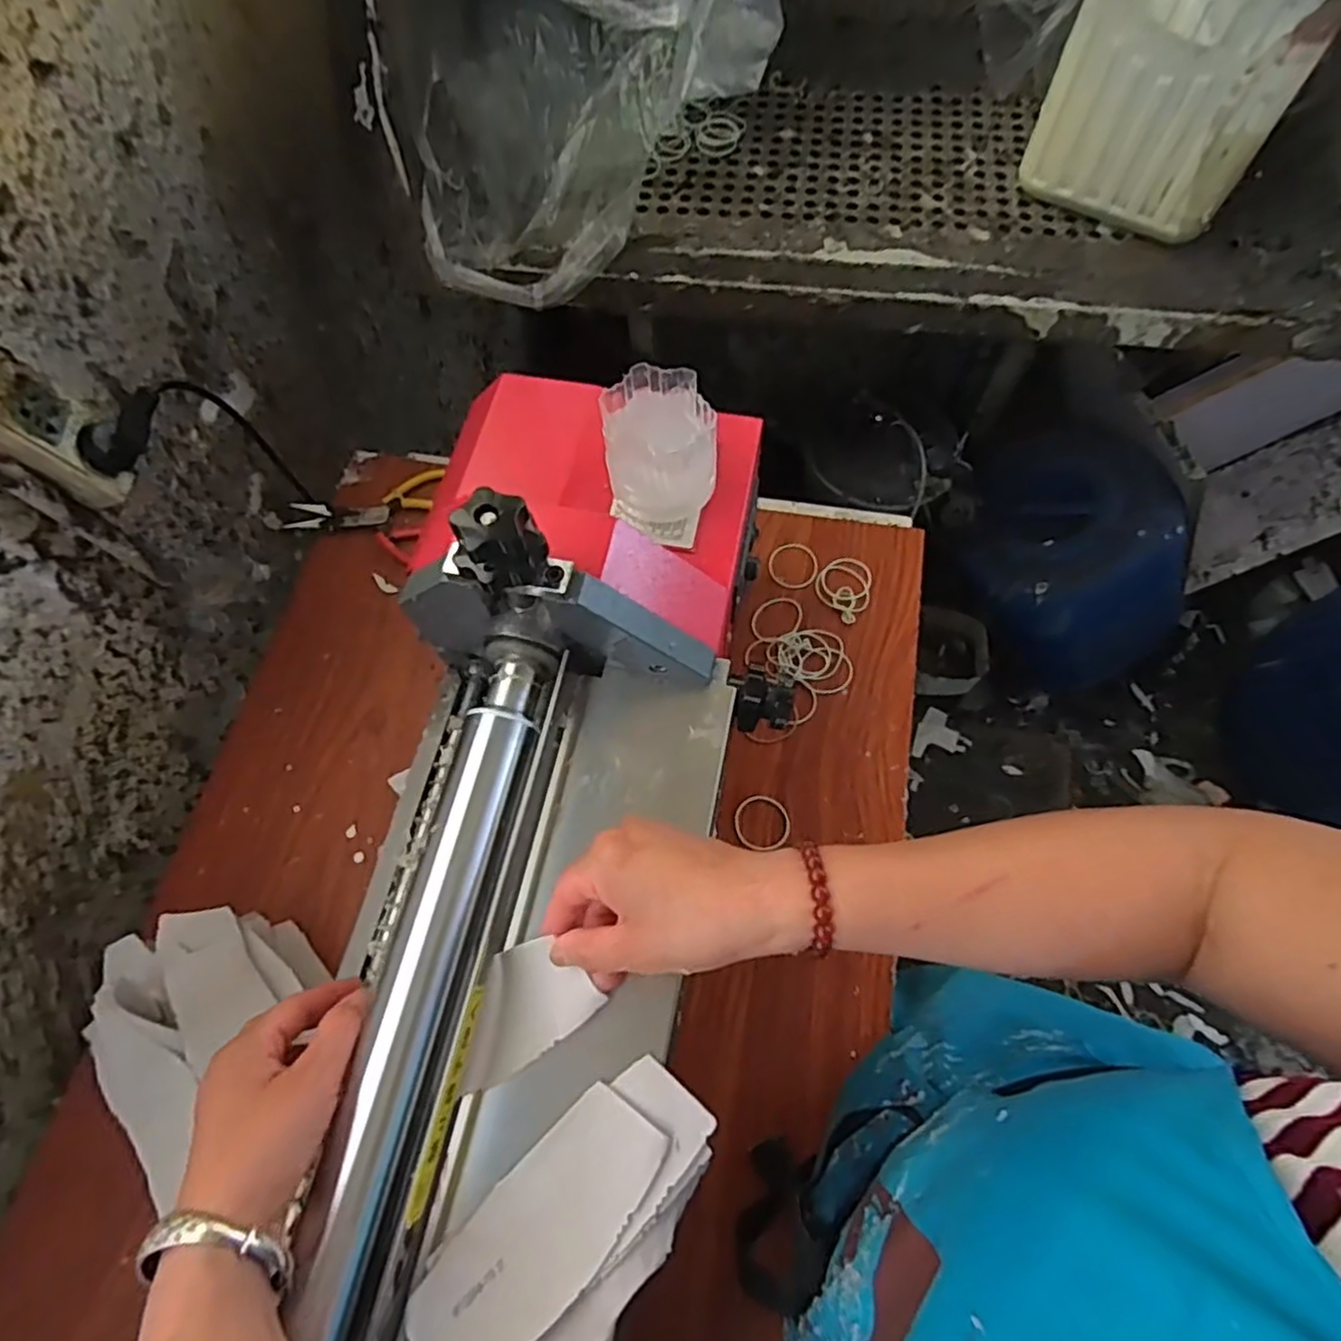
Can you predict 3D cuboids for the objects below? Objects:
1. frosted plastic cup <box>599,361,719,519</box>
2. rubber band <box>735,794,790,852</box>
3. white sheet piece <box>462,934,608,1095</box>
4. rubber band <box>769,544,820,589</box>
[{"bbox_3d":[-0.006,-0.151,0.483,0.073,0.073,0.075,-1,67,2],"label":"frosted plastic cup"},{"bbox_3d":[0.078,0.129,0.611,0.046,0.009,0.046,-7,67,-1],"label":"rubber band"},{"bbox_3d":[-0.081,0.177,0.376,0.077,0.014,0.051,-34,70,-11],"label":"white sheet piece"},{"bbox_3d":[0.120,-0.102,0.699,0.046,0.004,0.053,-12,64,3],"label":"rubber band"}]

